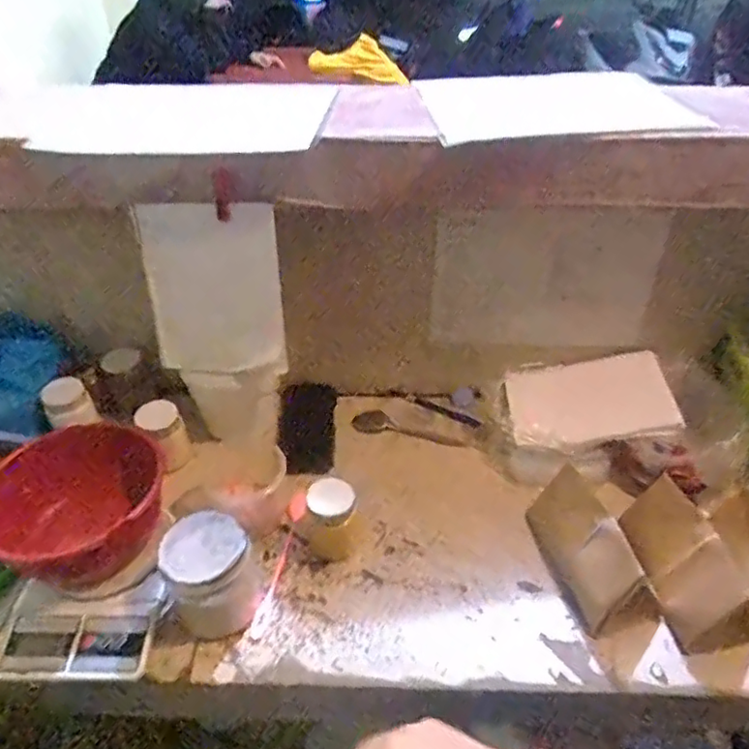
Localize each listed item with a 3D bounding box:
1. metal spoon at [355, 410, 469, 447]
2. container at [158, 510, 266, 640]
[{"bbox_3d":[0.050,0.075,0.872,0.157,0.015,0.037,6,41,6],"label":"metal spoon"},{"bbox_3d":[-0.166,0.204,0.649,0.093,0.109,0.079,-22,46,-24],"label":"container"}]

